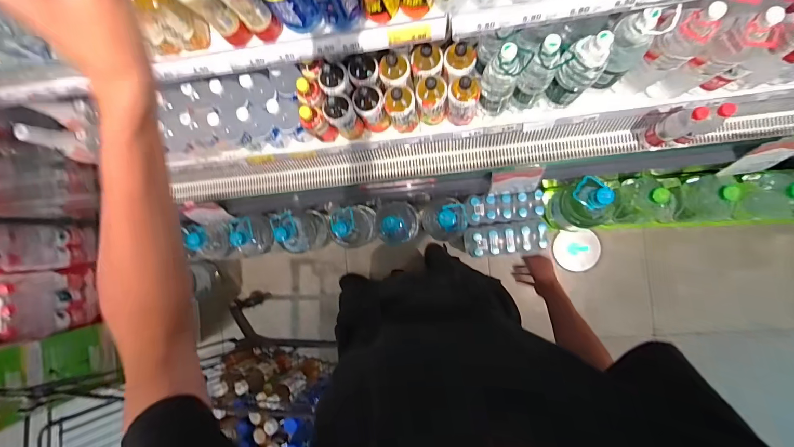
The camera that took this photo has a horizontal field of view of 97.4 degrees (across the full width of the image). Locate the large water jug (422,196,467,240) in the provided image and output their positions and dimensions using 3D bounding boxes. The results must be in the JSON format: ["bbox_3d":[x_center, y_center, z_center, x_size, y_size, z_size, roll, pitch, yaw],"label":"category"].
[{"bbox_3d":[0.180,-0.003,1.335,0.162,0.284,0.138,7,90,7],"label":"large water jug"}]

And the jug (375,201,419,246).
[{"bbox_3d":[-0.010,-0.009,1.365,0.169,0.308,0.163,1,89,7],"label":"jug"}]

